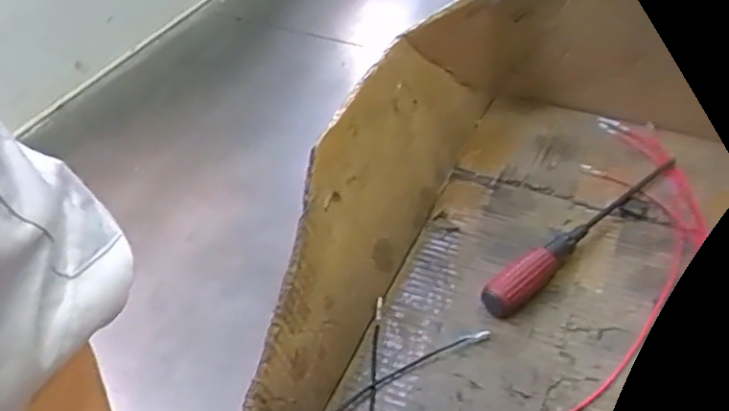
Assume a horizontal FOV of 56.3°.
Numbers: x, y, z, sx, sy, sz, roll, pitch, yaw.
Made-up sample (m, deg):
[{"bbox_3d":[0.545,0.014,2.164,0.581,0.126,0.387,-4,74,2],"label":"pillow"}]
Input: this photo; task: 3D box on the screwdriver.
[{"bbox_3d":[0.199,0.019,0.623,0.255,0.033,0.027,-35,51,-28],"label":"screwdriver"}]

